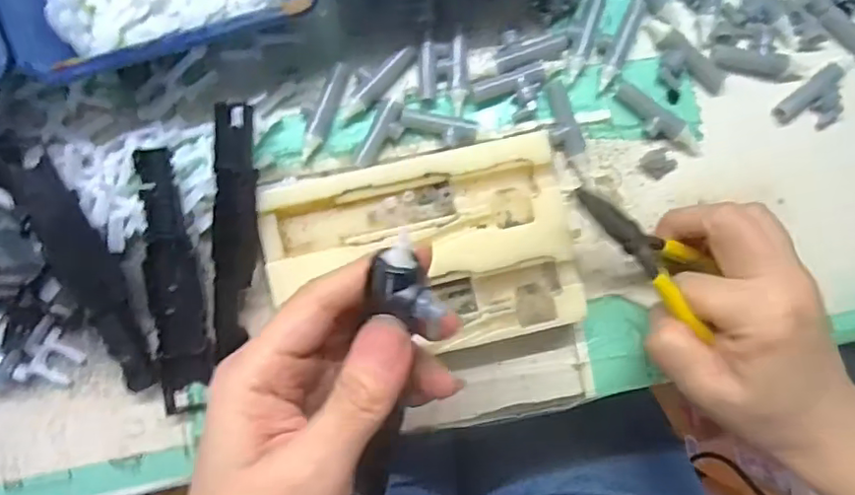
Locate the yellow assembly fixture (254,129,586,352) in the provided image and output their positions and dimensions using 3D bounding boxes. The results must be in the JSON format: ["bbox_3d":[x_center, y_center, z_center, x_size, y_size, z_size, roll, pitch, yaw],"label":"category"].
[{"bbox_3d":[-0.002,0.004,0.272,0.135,0.020,0.086,-12,91,-4],"label":"yellow assembly fixture"}]

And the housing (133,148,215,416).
[{"bbox_3d":[-0.115,0.016,0.265,0.020,0.016,0.117,-4,90,-4],"label":"housing"}]

